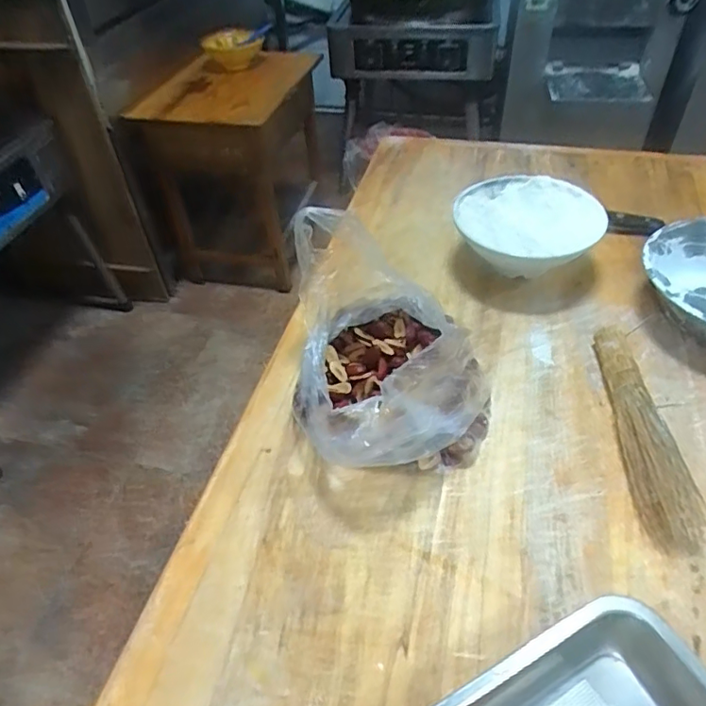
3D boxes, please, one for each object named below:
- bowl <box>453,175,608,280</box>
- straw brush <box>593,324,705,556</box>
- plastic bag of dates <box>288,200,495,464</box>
[{"bbox_3d":[0.237,-0.165,0.773,0.184,0.089,0.200,-2,46,2],"label":"bowl"},{"bbox_3d":[0.300,0.070,0.574,0.055,0.048,0.265,2,46,5],"label":"straw brush"},{"bbox_3d":[0.040,-0.009,0.583,0.190,0.170,0.241,-4,46,-1],"label":"plastic bag of dates"}]

